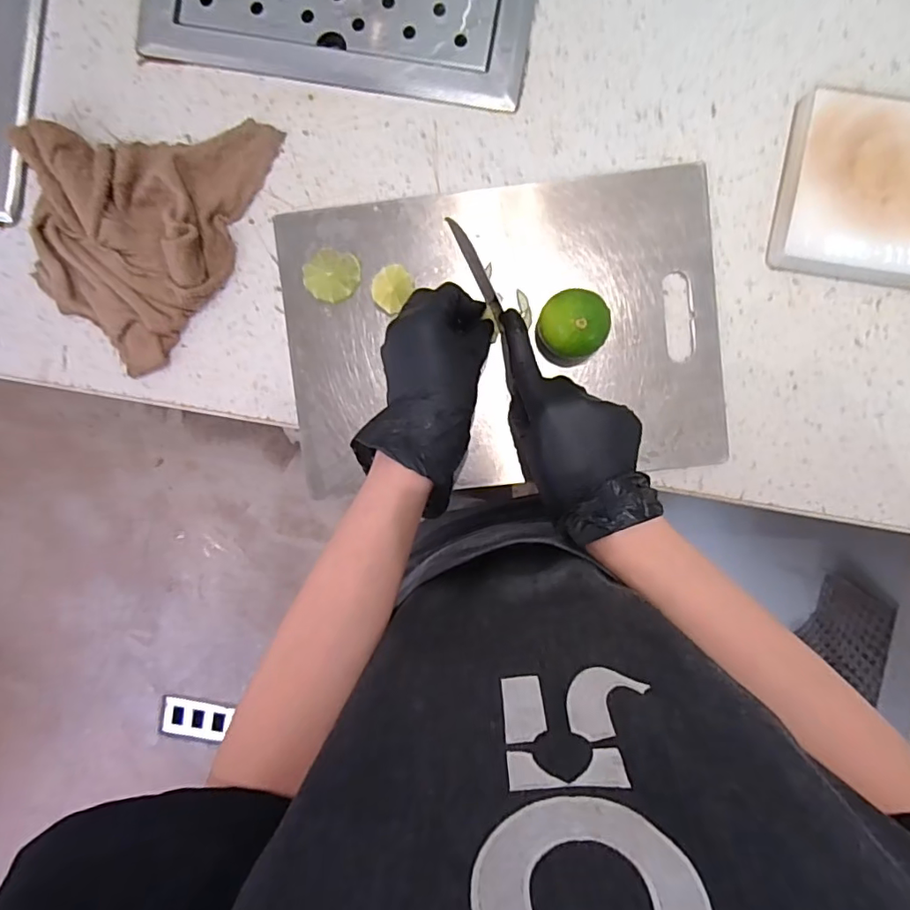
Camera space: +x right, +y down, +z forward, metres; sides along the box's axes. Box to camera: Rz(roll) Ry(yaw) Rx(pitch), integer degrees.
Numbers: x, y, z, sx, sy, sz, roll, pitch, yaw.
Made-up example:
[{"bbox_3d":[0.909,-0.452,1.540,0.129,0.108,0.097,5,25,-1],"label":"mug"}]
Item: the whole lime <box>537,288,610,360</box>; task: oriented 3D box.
[{"bbox_3d":[0.087,-0.096,0.405,0.047,0.049,0.047,0,95,2],"label":"whole lime"}]

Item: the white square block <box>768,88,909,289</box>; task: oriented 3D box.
[{"bbox_3d":[0.307,-0.192,0.403,0.123,0.024,0.124,7,95,2],"label":"white square block"}]

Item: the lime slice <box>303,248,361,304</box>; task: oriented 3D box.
[{"bbox_3d":[-0.095,-0.141,0.429,0.039,0.009,0.042,0,95,2],"label":"lime slice"}]

